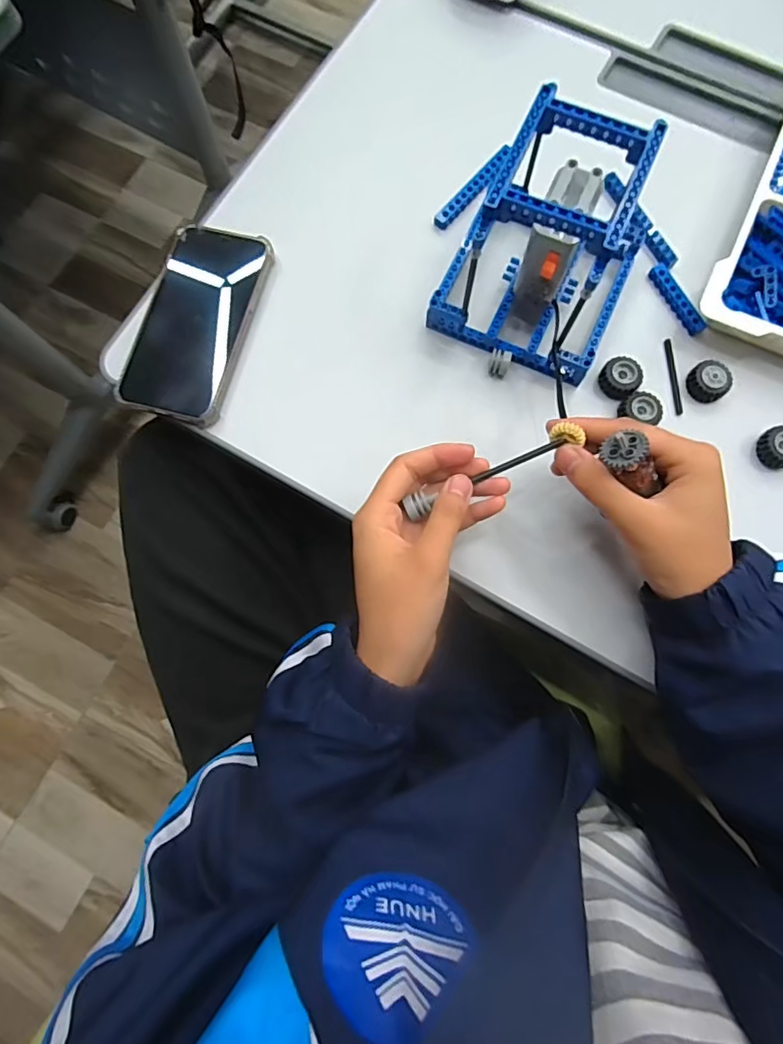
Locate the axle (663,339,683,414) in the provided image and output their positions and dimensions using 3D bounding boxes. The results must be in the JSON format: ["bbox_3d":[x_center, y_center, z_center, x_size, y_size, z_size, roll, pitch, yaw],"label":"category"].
[{"bbox_3d":[0.215,-0.111,0.392,0.006,0.004,0.062,-3,78,0],"label":"axle"}]

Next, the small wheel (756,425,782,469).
[{"bbox_3d":[0.281,-0.054,0.371,0.025,0.016,0.029,-17,77,-3],"label":"small wheel"}]

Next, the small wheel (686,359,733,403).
[{"bbox_3d":[0.236,-0.107,0.382,0.028,0.013,0.032,7,77,3],"label":"small wheel"}]

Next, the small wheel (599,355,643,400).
[{"bbox_3d":[0.171,-0.108,0.384,0.028,0.012,0.029,0,77,1],"label":"small wheel"}]

